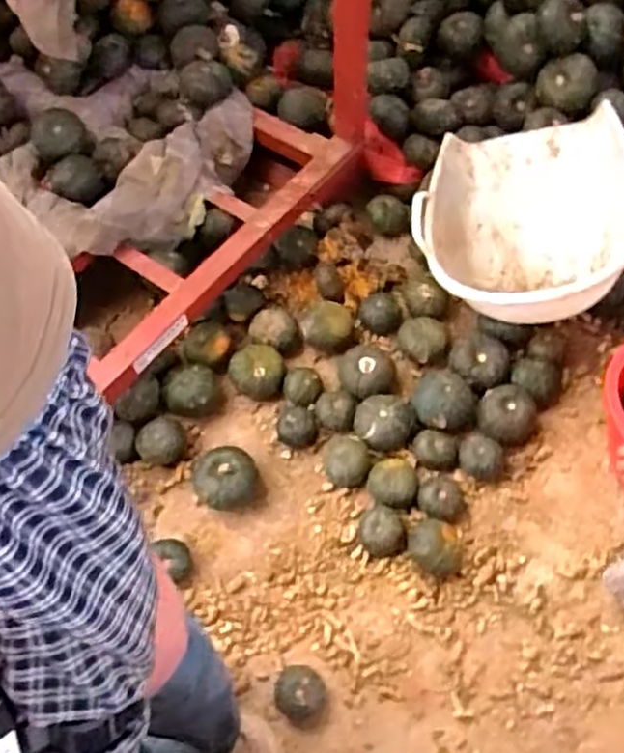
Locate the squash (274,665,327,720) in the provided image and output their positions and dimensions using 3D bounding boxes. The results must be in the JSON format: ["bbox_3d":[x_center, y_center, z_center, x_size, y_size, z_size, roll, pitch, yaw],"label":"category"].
[{"bbox_3d":[-0.018,0.493,1.124,0.078,0.061,0.073,-1,60,2],"label":"squash"}]

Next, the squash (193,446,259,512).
[{"bbox_3d":[-0.154,0.184,1.297,0.112,0.080,0.101,-23,61,-10],"label":"squash"}]

